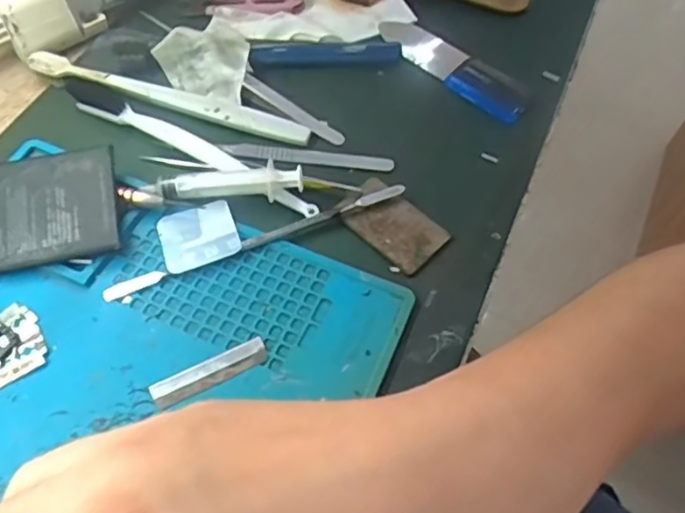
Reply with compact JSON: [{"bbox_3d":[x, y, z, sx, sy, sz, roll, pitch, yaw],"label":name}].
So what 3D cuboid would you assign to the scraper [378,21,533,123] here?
[{"bbox_3d":[0.075,-0.133,0.425,0.036,0.011,0.121,-39,70,-23],"label":"scraper"}]

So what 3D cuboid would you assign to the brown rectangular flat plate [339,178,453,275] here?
[{"bbox_3d":[0.028,-0.021,0.353,0.036,0.004,0.062,-38,69,-23],"label":"brown rectangular flat plate"}]

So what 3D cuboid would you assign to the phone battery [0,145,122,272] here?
[{"bbox_3d":[-0.166,-0.025,0.332,0.088,0.004,0.063,-12,70,-7],"label":"phone battery"}]

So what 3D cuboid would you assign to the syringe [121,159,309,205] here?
[{"bbox_3d":[-0.073,-0.039,0.348,0.100,0.024,0.020,-5,60,-8],"label":"syringe"}]

